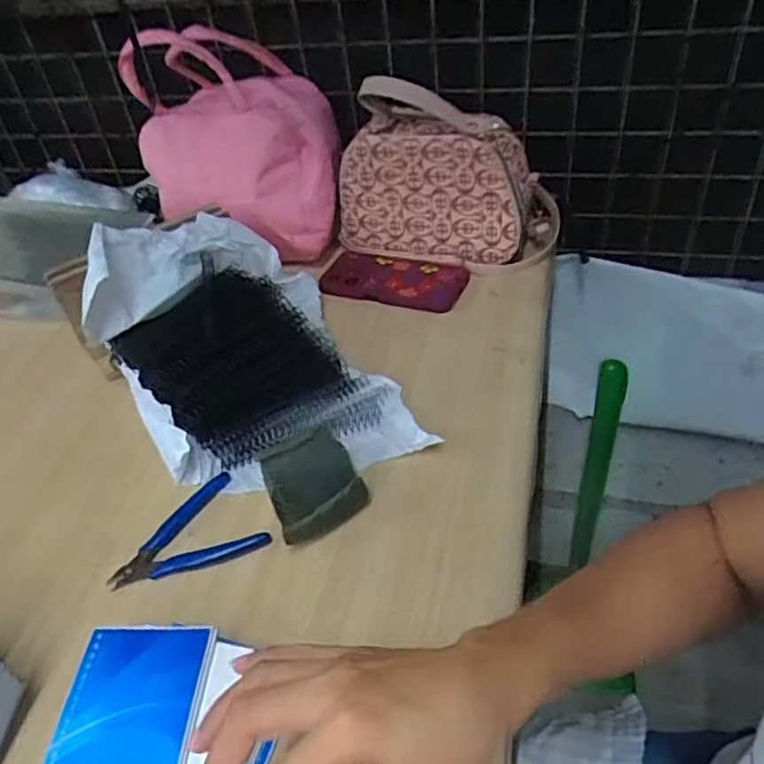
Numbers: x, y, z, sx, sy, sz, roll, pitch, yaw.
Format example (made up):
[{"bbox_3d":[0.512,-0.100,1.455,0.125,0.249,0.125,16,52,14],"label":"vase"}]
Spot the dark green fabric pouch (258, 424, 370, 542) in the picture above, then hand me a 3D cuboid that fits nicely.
[{"bbox_3d":[-0.056,0.079,0.527,0.071,0.027,0.098,-19,44,-12],"label":"dark green fabric pouch"}]

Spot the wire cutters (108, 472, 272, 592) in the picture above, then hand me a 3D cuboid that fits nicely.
[{"bbox_3d":[-0.156,0.126,0.512,0.113,0.008,0.082,-30,47,-23],"label":"wire cutters"}]

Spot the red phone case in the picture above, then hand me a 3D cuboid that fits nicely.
[{"bbox_3d":[0.014,-0.119,0.737,0.152,0.014,0.085,14,47,22],"label":"red phone case"}]

